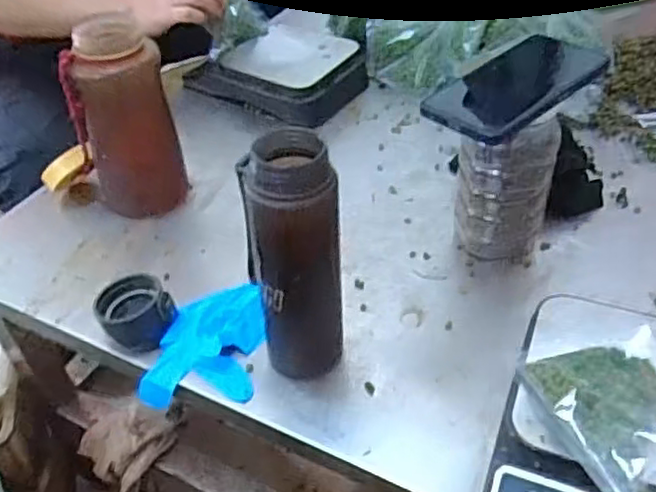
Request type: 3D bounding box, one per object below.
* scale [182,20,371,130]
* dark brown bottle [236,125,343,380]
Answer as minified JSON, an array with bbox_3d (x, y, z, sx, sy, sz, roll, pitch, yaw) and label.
[{"bbox_3d":[-0.063,-0.240,0.889,0.208,0.057,0.151,25,49,28],"label":"scale"},{"bbox_3d":[-0.023,0.017,0.489,0.055,0.208,0.055,-2,42,2],"label":"dark brown bottle"}]

